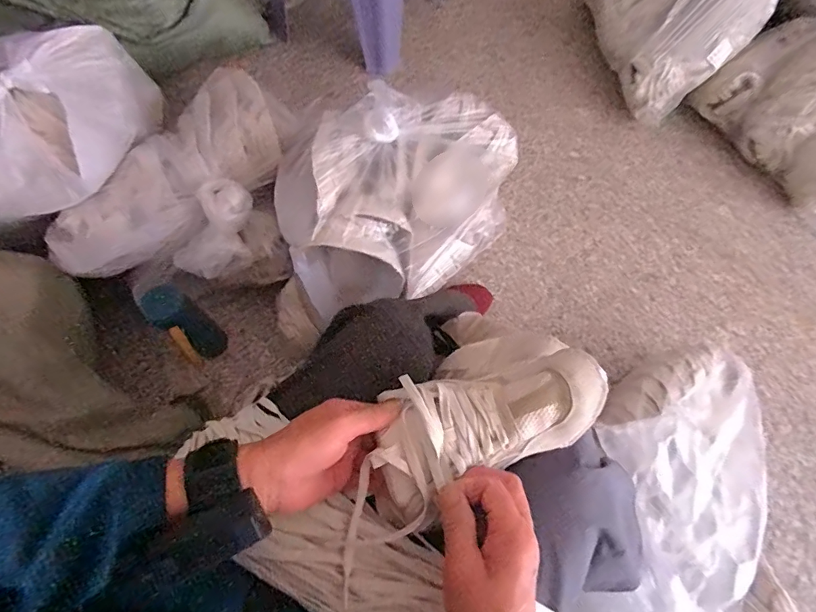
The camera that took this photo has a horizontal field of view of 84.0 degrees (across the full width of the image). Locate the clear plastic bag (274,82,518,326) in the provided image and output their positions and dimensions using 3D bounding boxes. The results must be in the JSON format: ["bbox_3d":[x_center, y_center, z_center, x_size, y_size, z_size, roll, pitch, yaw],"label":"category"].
[{"bbox_3d":[0.000,-0.183,0.813,0.441,0.261,0.281,-24,72,-11],"label":"clear plastic bag"}]

